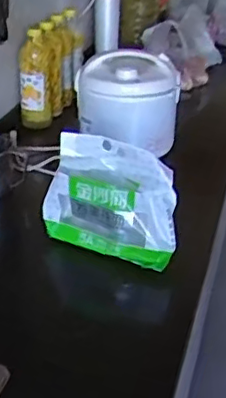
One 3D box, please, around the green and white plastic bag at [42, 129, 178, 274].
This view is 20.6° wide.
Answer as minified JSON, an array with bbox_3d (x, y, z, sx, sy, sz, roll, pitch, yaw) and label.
[{"bbox_3d":[0.001,0.003,1.107,0.241,0.184,0.088,15,30,22],"label":"green and white plastic bag"}]

